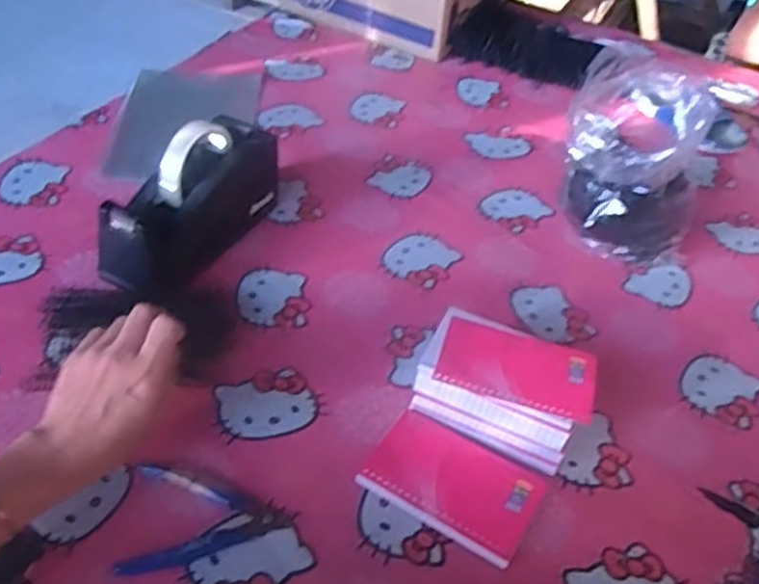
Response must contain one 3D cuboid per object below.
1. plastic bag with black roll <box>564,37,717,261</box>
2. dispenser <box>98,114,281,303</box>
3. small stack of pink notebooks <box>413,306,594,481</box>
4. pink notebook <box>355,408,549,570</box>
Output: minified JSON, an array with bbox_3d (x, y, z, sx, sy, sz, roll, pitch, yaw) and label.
[{"bbox_3d":[0.268,-0.129,0.798,0.152,0.174,0.138,17,44,10],"label":"plastic bag with black roll"},{"bbox_3d":[-0.181,-0.090,0.731,0.070,0.118,0.212,23,45,16],"label":"dispenser"},{"bbox_3d":[0.106,0.082,0.635,0.139,0.056,0.096,21,45,14],"label":"small stack of pink notebooks"},{"bbox_3d":[0.058,0.149,0.589,0.129,0.010,0.085,26,46,19],"label":"pink notebook"}]

